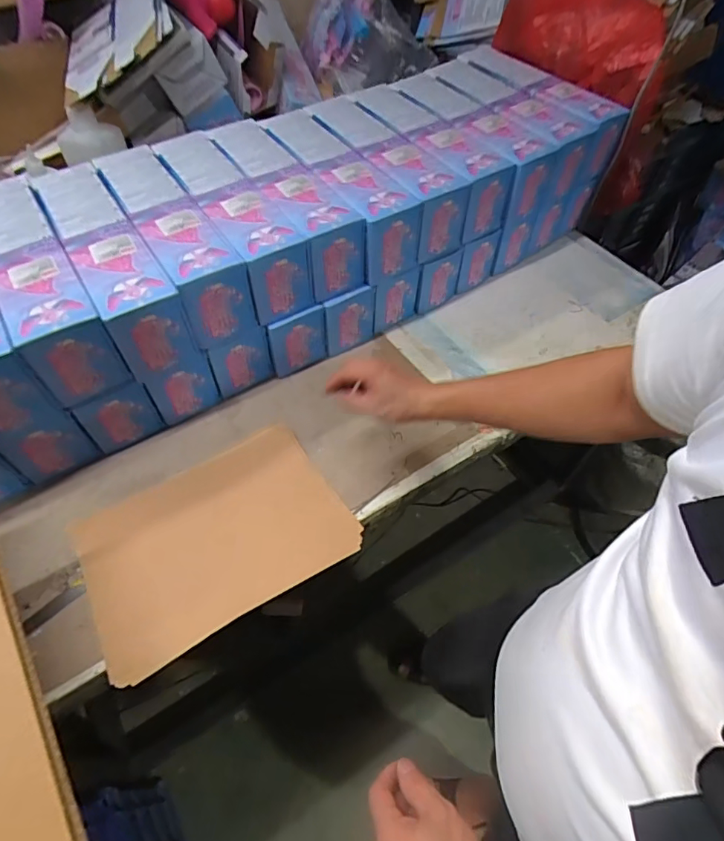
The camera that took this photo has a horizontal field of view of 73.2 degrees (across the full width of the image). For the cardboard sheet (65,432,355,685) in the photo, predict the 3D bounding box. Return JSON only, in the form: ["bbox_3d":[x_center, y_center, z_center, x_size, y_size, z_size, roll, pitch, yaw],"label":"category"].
[{"bbox_3d":[-0.179,0.138,0.597,0.300,0.032,0.205,-25,60,-19],"label":"cardboard sheet"}]

